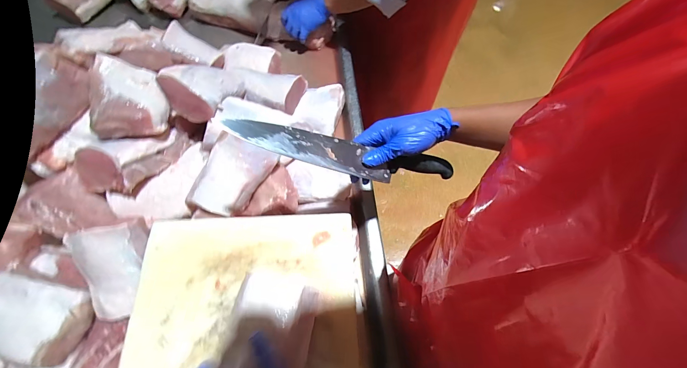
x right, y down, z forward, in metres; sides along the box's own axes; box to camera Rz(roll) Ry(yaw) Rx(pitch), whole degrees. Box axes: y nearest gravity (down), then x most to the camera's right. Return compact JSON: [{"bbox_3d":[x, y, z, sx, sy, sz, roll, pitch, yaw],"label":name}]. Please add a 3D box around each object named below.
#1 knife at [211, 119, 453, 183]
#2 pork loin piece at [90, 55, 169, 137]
[{"bbox_3d":[0.017,-0.037,0.409,0.350,0.020,0.045,9,62,-25],"label":"knife"},{"bbox_3d":[-0.380,-0.154,0.513,0.113,0.055,0.146,-10,65,-6],"label":"pork loin piece"}]

